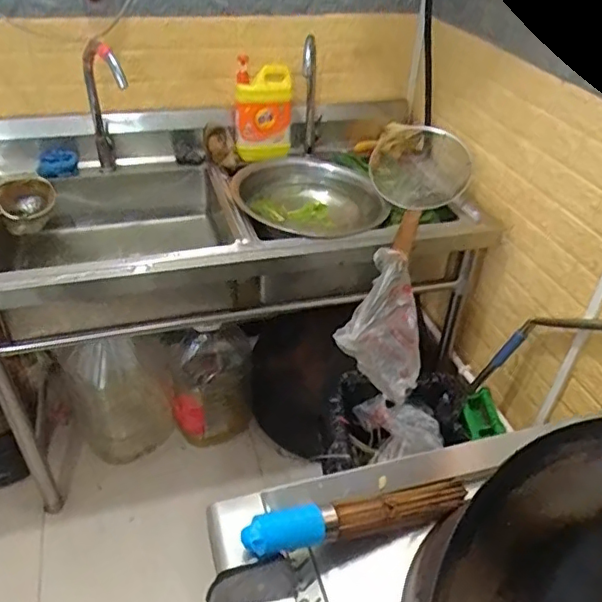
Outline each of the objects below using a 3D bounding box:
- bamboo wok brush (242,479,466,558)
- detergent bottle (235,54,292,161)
[{"bbox_3d":[0.073,0.257,0.704,0.295,0.045,0.045,-10,40,-17],"label":"bamboo wok brush"},{"bbox_3d":[-0.091,-0.452,1.369,0.131,0.219,0.082,-3,38,-9],"label":"detergent bottle"}]

